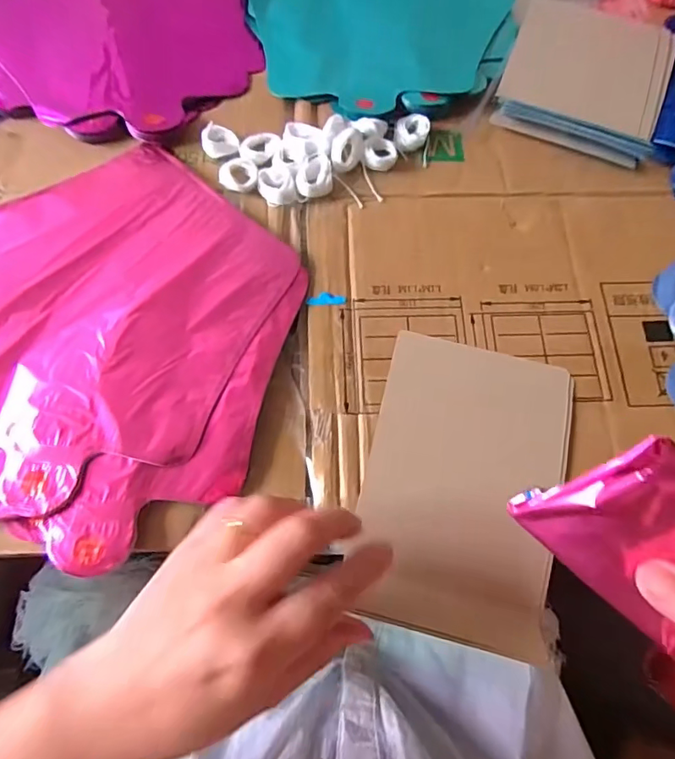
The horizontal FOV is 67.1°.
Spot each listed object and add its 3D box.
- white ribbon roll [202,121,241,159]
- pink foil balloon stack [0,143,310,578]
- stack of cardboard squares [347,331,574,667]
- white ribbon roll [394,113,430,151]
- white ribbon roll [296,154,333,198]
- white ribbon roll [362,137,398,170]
[{"bbox_3d":[-0.087,-0.181,0.383,0.027,0.009,0.027,0,68,-1],"label":"white ribbon roll"},{"bbox_3d":[-0.147,-0.033,0.326,0.247,0.008,0.235,39,72,13],"label":"pink foil balloon stack"},{"bbox_3d":[0.075,0.059,0.304,0.113,0.004,0.171,14,71,2],"label":"stack of cardboard squares"},{"bbox_3d":[0.057,-0.187,0.388,0.026,0.010,0.033,7,68,2],"label":"white ribbon roll"},{"bbox_3d":[-0.017,-0.146,0.369,0.025,0.014,0.030,-4,68,-3],"label":"white ribbon roll"},{"bbox_3d":[0.032,-0.167,0.377,0.025,0.013,0.022,6,68,1],"label":"white ribbon roll"}]

